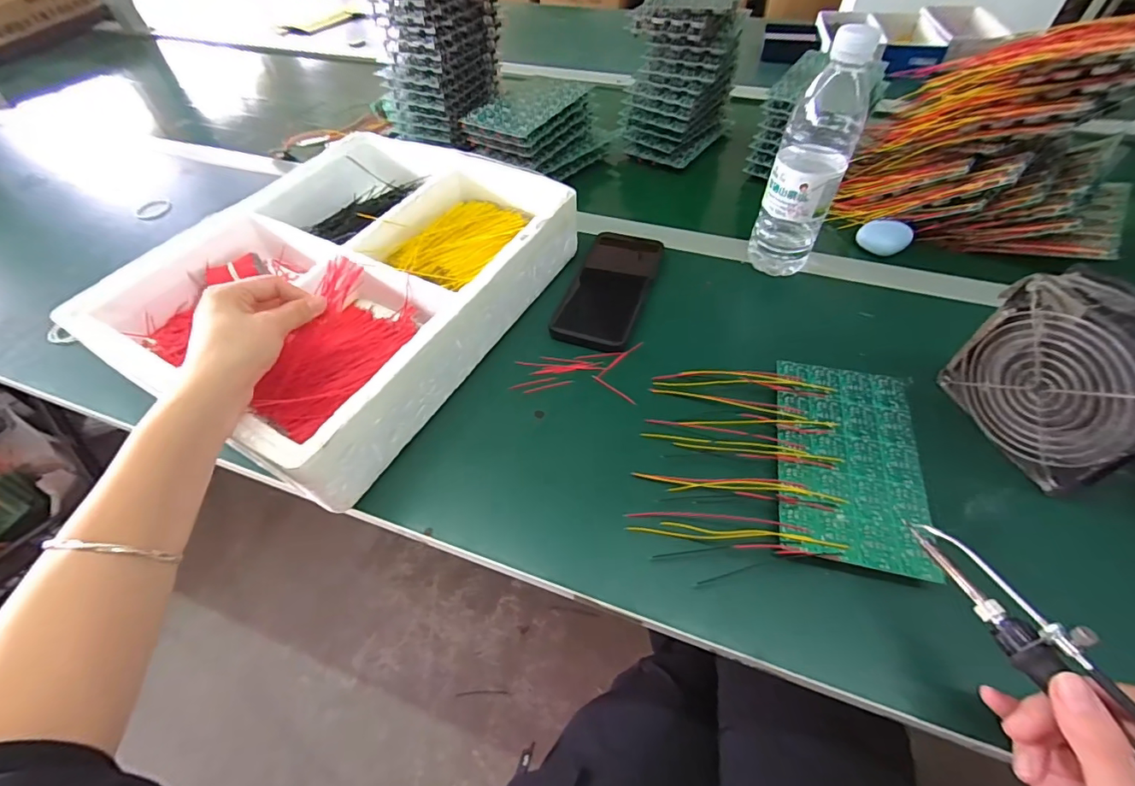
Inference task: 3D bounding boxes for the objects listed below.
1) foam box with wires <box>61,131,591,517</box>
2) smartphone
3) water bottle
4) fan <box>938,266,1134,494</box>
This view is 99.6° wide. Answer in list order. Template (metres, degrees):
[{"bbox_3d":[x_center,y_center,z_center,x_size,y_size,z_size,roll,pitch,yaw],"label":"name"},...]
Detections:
[{"bbox_3d":[-0.210,-0.130,0.476,0.311,0.082,0.376,26,63,18],"label":"foam box with wires"},{"bbox_3d":[0.047,-0.115,0.512,0.083,0.012,0.172,11,54,18],"label":"smartphone"},{"bbox_3d":[0.223,-0.206,0.443,0.062,0.201,0.055,20,56,17],"label":"water bottle"},{"bbox_3d":[0.356,-0.005,0.339,0.046,0.115,0.129,-15,53,-5],"label":"fan"}]

